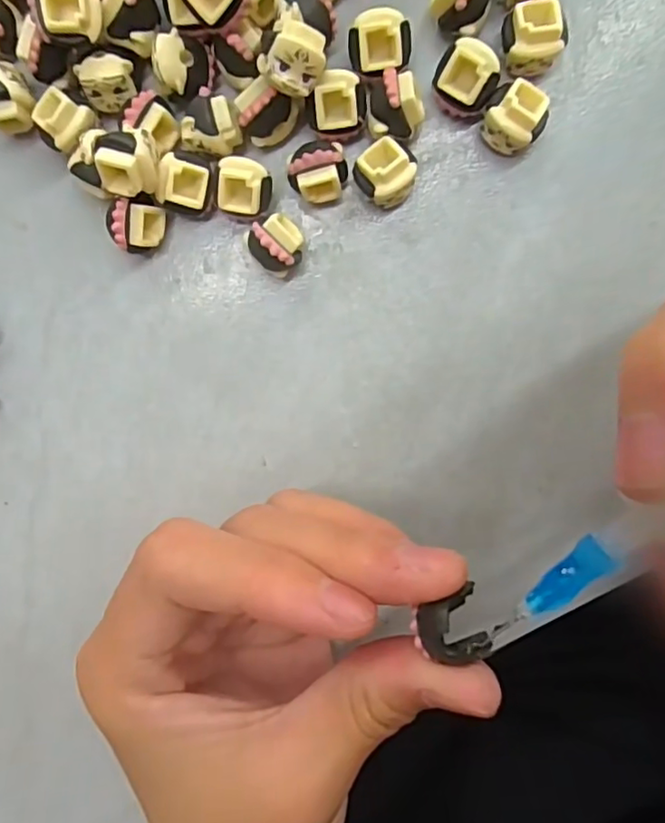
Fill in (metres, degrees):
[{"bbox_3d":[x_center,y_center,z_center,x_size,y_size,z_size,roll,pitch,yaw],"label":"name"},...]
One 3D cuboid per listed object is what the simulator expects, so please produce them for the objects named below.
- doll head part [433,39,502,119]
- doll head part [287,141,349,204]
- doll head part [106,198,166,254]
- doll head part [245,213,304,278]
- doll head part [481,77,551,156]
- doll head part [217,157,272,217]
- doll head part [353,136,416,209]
[{"bbox_3d":[0.036,-0.089,0.157,0.015,0.014,0.015,0,99,2],"label":"doll head part"},{"bbox_3d":[-0.004,-0.066,0.160,0.015,0.017,0.014,0,99,2],"label":"doll head part"},{"bbox_3d":[-0.054,-0.051,0.165,0.011,0.018,0.013,11,99,1],"label":"doll head part"},{"bbox_3d":[-0.014,-0.046,0.164,0.014,0.018,0.015,-36,95,7],"label":"doll head part"},{"bbox_3d":[0.049,-0.079,0.158,0.016,0.014,0.016,43,98,-4],"label":"doll head part"},{"bbox_3d":[-0.025,-0.062,0.163,0.015,0.011,0.015,-2,114,-6],"label":"doll head part"},{"bbox_3d":[0.015,-0.065,0.162,0.015,0.014,0.015,44,98,-4],"label":"doll head part"}]

